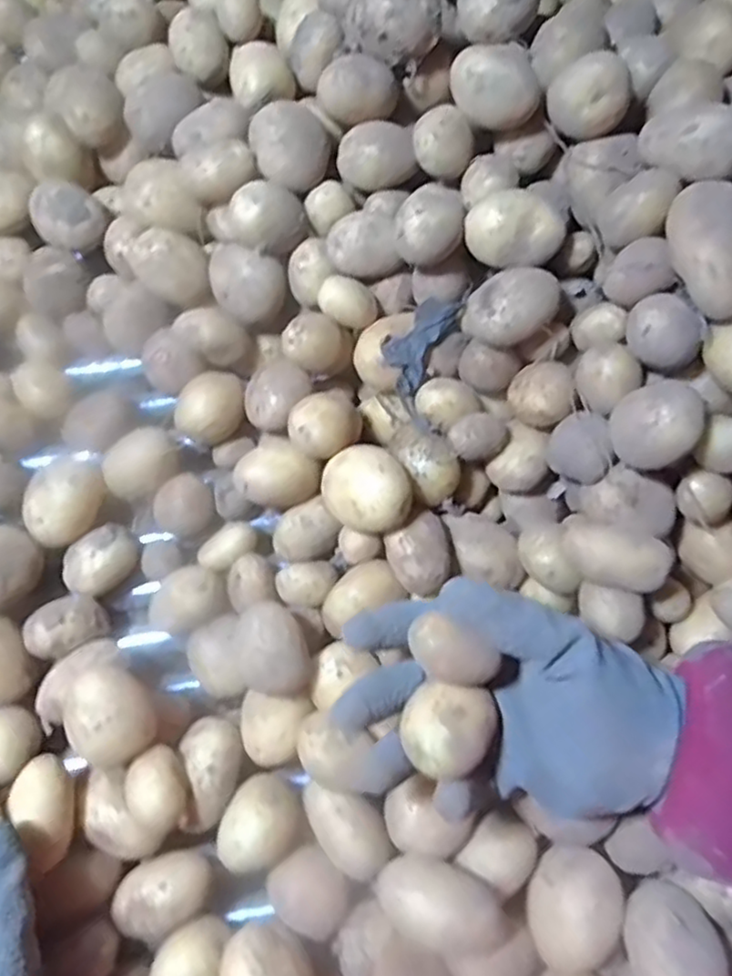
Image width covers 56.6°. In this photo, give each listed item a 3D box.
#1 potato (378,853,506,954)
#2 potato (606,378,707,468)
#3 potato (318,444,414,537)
[{"bbox_3d":[0.036,0.199,0.329,0.059,0.029,0.032,27,71,4],"label":"potato"},{"bbox_3d":[0.146,-0.030,0.345,0.035,0.038,0.039,-30,77,-14],"label":"potato"},{"bbox_3d":[0.000,0.003,0.381,0.040,0.043,0.052,-35,78,-15],"label":"potato"}]

